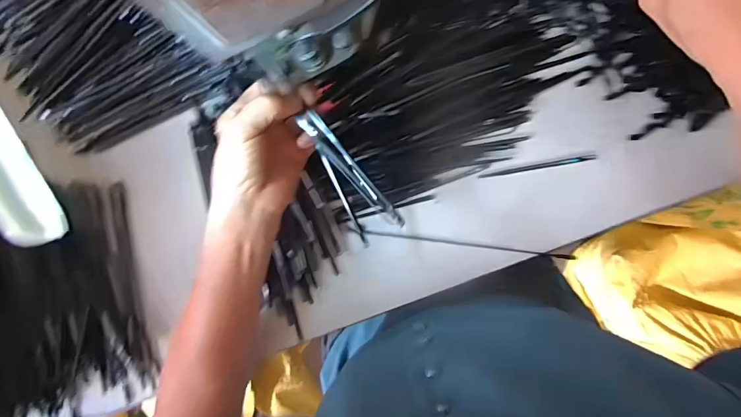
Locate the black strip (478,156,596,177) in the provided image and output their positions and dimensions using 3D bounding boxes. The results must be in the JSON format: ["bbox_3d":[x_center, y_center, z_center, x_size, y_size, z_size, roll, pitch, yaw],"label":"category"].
[{"bbox_3d":[0.144,-0.036,0.344,0.093,0.004,0.005,-10,89,6],"label":"black strip"}]

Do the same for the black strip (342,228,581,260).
[{"bbox_3d":[0.078,0.031,0.351,0.193,0.004,0.004,7,93,5],"label":"black strip"}]

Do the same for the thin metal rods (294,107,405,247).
[{"bbox_3d":[-0.020,-0.024,0.304,0.034,0.008,0.108,-35,98,6],"label":"thin metal rods"}]

